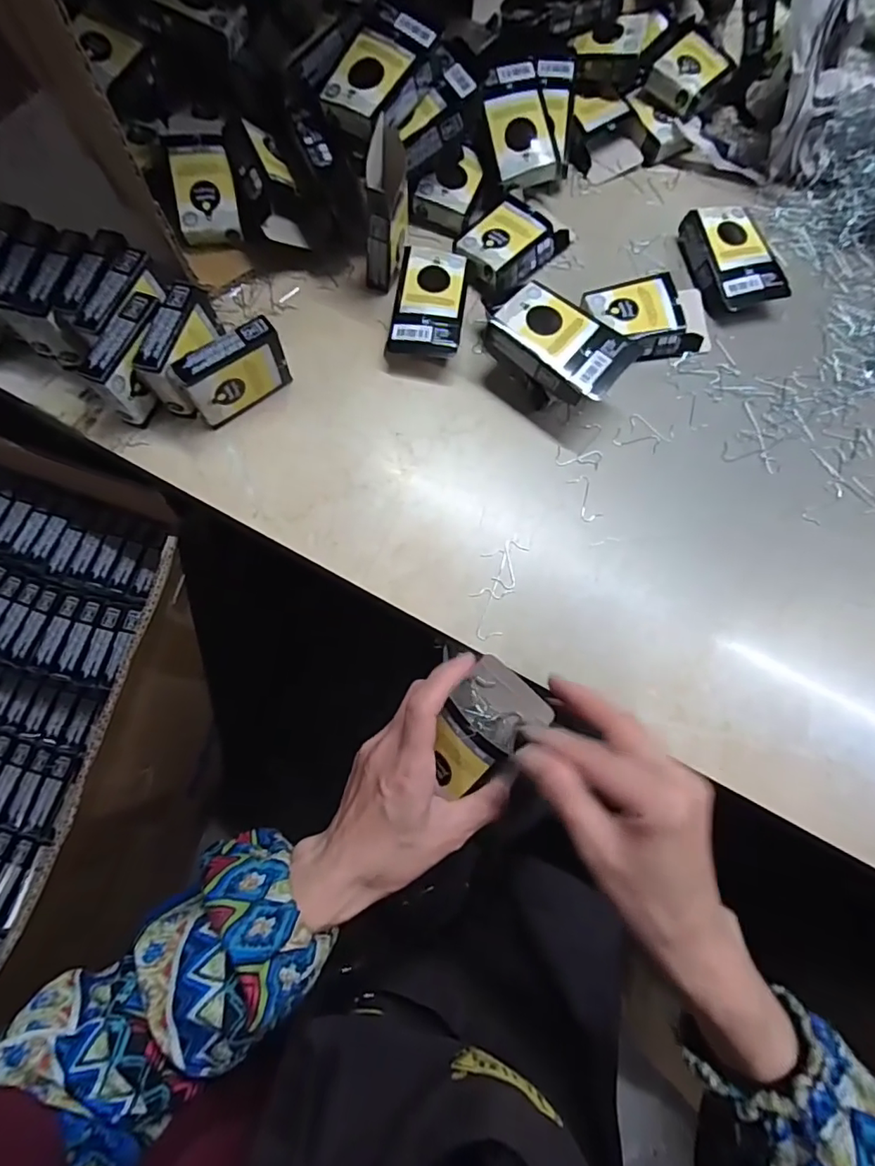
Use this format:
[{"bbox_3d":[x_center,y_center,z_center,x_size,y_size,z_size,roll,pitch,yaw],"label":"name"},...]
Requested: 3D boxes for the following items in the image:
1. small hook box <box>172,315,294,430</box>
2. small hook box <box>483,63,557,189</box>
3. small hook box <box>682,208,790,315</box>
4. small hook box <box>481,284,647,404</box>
[{"bbox_3d":[-0.142,-0.148,0.375,0.072,0.056,0.020,-37,79,-10],"label":"small hook box"},{"bbox_3d":[0.066,-0.377,0.433,0.047,0.014,0.087,-13,93,-1],"label":"small hook box"},{"bbox_3d":[0.246,-0.270,0.440,0.061,0.022,0.091,-13,76,-5],"label":"small hook box"},{"bbox_3d":[0.087,-0.170,0.386,0.096,0.026,0.058,36,77,8],"label":"small hook box"}]

